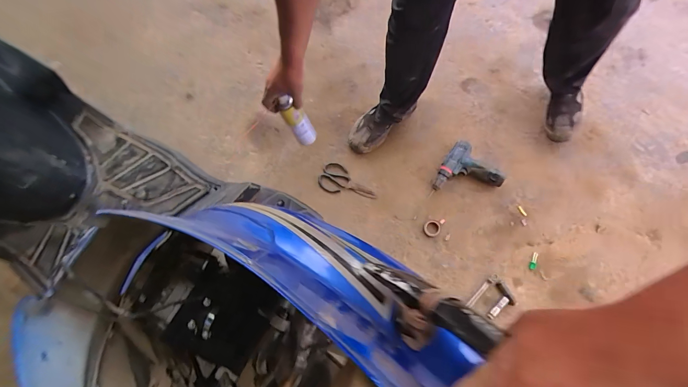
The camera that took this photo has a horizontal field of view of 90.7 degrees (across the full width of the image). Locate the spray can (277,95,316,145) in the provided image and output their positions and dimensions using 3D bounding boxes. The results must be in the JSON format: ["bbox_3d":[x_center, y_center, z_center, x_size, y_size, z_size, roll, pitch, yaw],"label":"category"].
[{"bbox_3d":[-0.116,-0.180,0.866,0.044,0.170,0.047,-9,58,14],"label":"spray can"}]

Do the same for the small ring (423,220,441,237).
[{"bbox_3d":[0.278,0.110,1.070,0.051,0.019,0.053,7,76,5],"label":"small ring"}]

